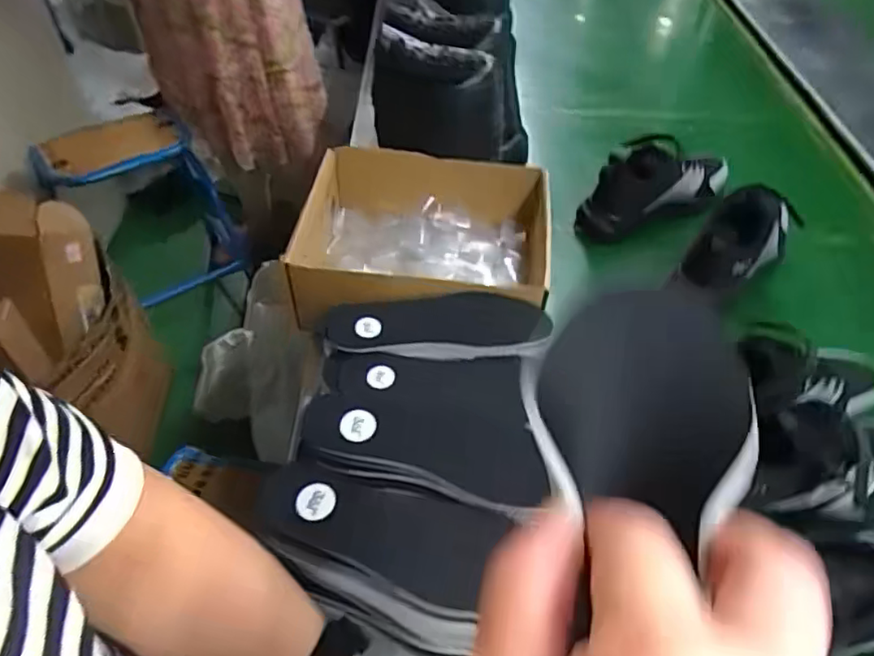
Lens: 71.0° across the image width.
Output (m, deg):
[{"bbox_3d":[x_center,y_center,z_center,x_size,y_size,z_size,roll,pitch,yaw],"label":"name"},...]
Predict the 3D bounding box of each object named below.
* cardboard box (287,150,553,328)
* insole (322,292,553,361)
[{"bbox_3d":[-0.016,-0.098,0.697,0.255,0.098,0.266,5,48,4],"label":"cardboard box"},{"bbox_3d":[-0.001,-0.002,0.569,0.201,0.018,0.071,-3,48,-3],"label":"insole"}]

